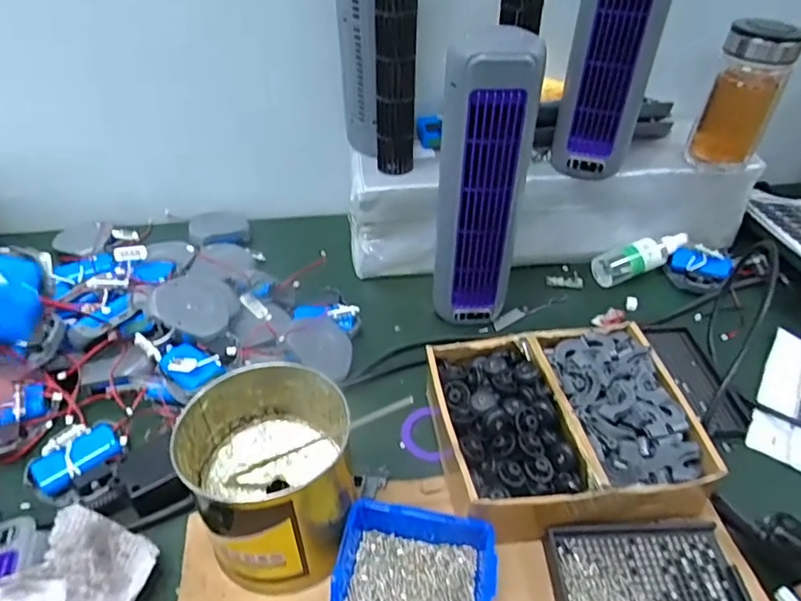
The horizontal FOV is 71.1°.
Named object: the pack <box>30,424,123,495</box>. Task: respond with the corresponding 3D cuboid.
[{"bbox_3d":[-0.281,0.139,0.490,0.069,0.014,0.038,-32,51,-32],"label":"pack"}]

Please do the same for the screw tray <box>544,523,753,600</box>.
[{"bbox_3d":[0.185,0.215,0.424,0.135,0.027,0.094,0,41,-2],"label":"screw tray"}]

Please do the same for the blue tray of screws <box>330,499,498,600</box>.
[{"bbox_3d":[0.010,0.202,0.414,0.111,0.048,0.084,7,42,6],"label":"blue tray of screws"}]

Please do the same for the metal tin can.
[{"bbox_3d":[-0.099,0.131,0.427,0.119,0.102,0.132,0,41,-1],"label":"metal tin can"}]

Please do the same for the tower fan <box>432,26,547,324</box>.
[{"bbox_3d":[0.079,-0.102,0.556,0.083,0.287,0.052,-8,42,-10],"label":"tower fan"}]

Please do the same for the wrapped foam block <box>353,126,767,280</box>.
[{"bbox_3d":[0.188,-0.128,0.732,0.515,0.125,0.170,-8,42,-11],"label":"wrapped foam block"}]

